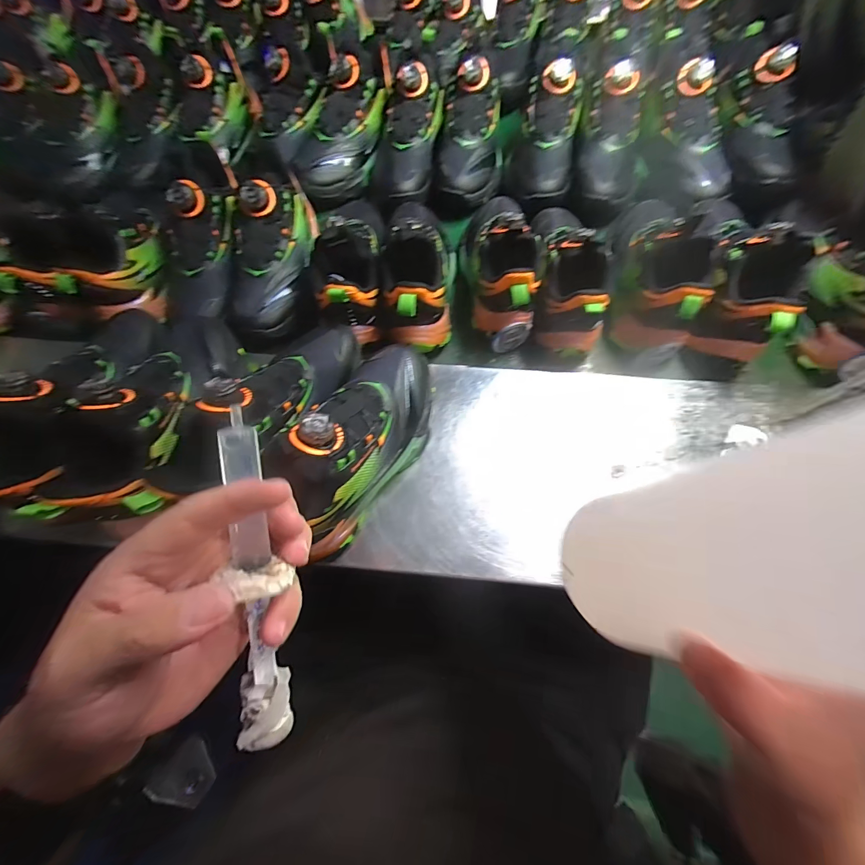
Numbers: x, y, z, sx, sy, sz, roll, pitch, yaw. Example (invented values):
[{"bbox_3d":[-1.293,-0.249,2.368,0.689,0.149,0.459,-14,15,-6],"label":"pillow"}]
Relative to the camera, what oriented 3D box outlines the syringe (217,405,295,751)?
[{"bbox_3d":[-0.085,0.072,0.185,0.022,0.021,0.166,-3,92,0],"label":"syringe"}]

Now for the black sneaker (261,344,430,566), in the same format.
[{"bbox_3d":[-0.065,0.004,0.358,0.087,0.127,0.224,24,71,12],"label":"black sneaker"}]

